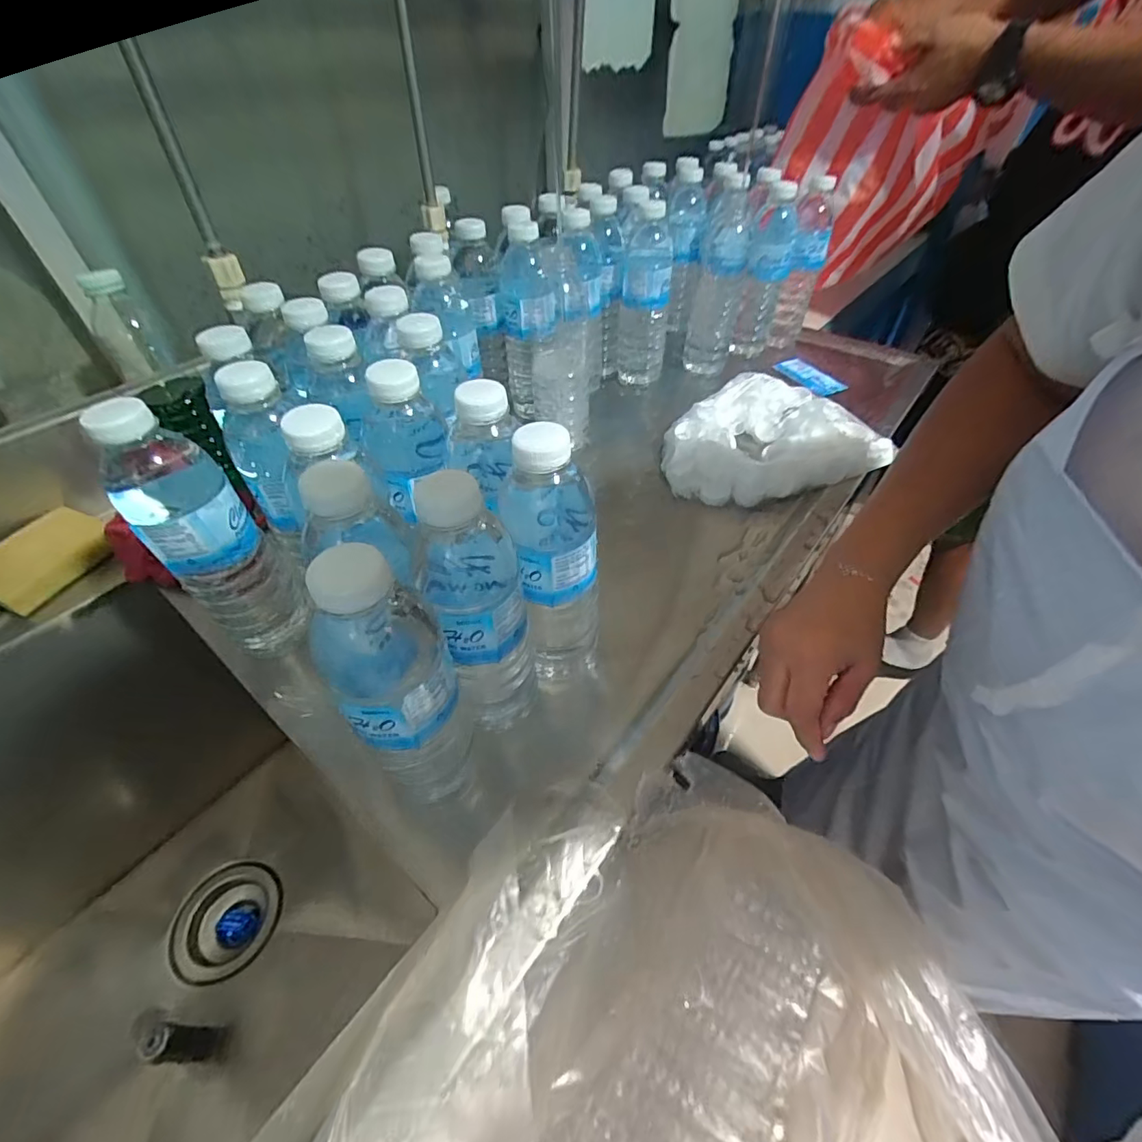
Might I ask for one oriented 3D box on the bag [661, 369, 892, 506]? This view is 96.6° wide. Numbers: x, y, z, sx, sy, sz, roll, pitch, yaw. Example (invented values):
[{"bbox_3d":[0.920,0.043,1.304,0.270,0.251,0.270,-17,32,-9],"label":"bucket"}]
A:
[{"bbox_3d":[0.204,-0.154,0.579,0.229,0.052,0.187,-15,49,-13],"label":"bag"}]

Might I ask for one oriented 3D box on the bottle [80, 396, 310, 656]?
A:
[{"bbox_3d":[-0.239,-0.012,0.352,0.054,0.205,0.064,35,57,29],"label":"bottle"}]

